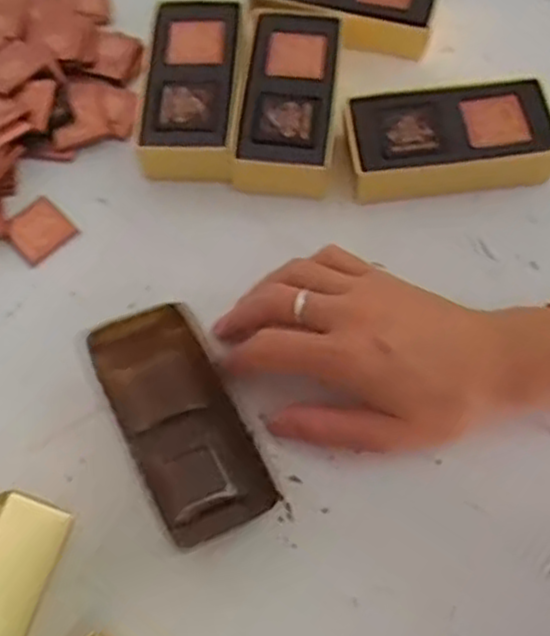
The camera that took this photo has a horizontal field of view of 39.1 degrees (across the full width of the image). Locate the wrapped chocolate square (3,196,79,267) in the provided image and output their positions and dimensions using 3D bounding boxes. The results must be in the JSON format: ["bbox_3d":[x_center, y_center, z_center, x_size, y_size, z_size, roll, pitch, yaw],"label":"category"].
[{"bbox_3d":[-0.135,-0.051,0.443,0.032,0.004,0.032,-42,70,-16],"label":"wrapped chocolate square"}]

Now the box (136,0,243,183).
[{"bbox_3d":[-0.050,-0.139,0.461,0.056,0.026,0.121,0,65,2],"label":"box"}]

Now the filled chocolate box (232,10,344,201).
[{"bbox_3d":[0.008,-0.126,0.456,0.053,0.033,0.121,3,65,4],"label":"filled chocolate box"}]

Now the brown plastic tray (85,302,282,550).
[{"bbox_3d":[-0.045,0.050,0.377,0.054,0.036,0.111,-26,76,-10],"label":"brown plastic tray"}]

